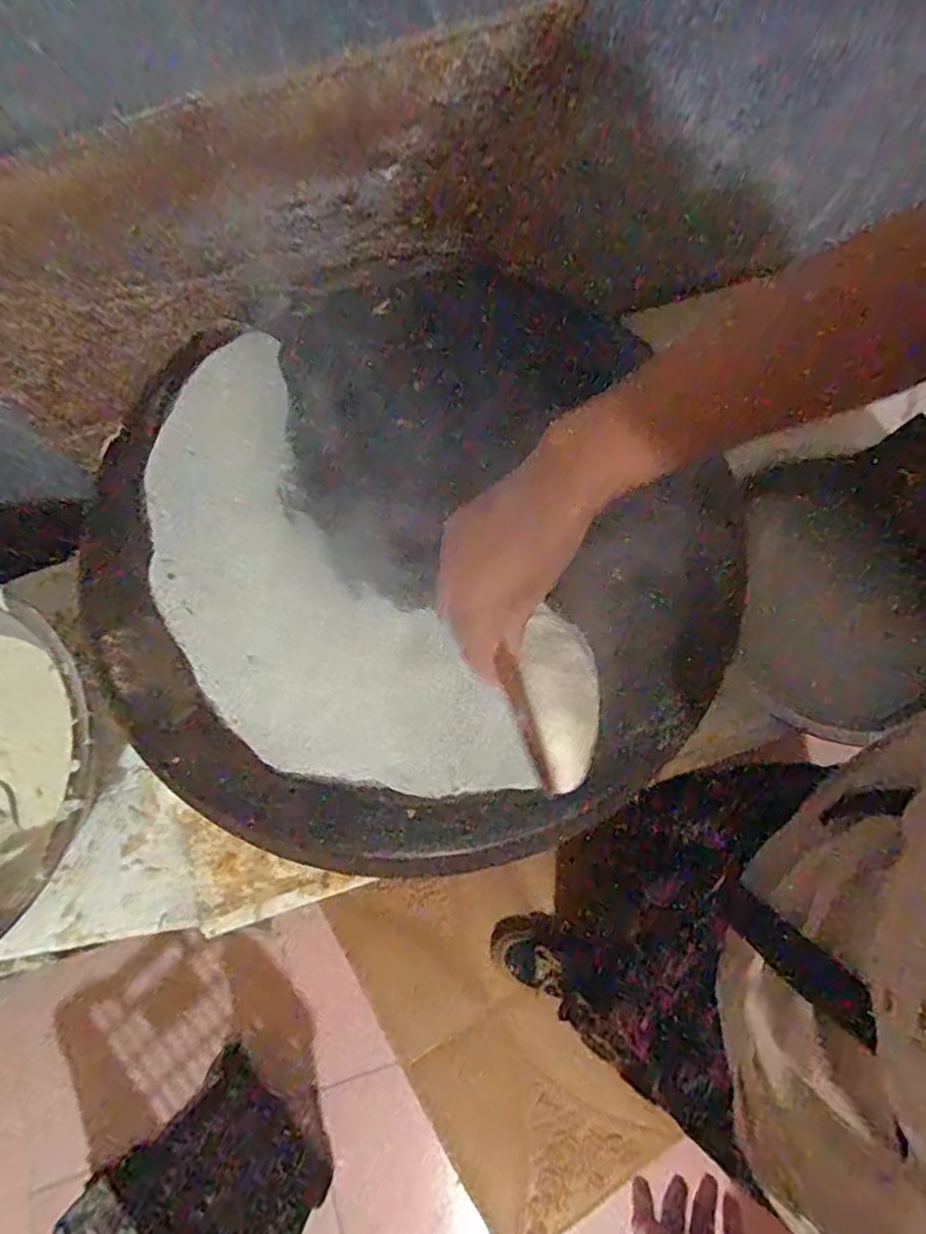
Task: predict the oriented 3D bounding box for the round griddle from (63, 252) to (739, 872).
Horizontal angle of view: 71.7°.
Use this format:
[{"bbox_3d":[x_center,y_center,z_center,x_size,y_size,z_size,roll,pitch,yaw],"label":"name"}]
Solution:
[{"bbox_3d":[-0.054,-0.066,0.521,0.490,0.019,0.499,0,73,0],"label":"round griddle"}]

